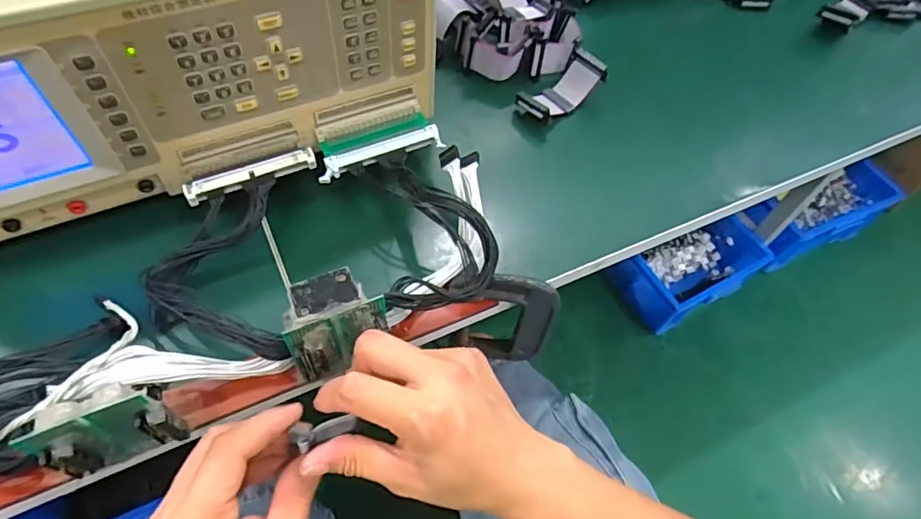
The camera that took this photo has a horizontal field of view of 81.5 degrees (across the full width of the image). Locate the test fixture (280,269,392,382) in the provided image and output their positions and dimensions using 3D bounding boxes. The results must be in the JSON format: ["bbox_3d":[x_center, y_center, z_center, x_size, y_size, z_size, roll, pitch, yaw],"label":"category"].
[{"bbox_3d":[-0.080,0.041,0.345,0.061,0.057,0.042,-16,60,-14],"label":"test fixture"}]

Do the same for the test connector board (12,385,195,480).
[{"bbox_3d":[-0.200,0.098,0.312,0.064,0.076,0.029,-17,61,-15],"label":"test connector board"}]

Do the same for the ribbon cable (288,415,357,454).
[{"bbox_3d":[-0.079,0.100,0.309,0.037,0.013,0.012,-7,57,-30],"label":"ribbon cable"}]

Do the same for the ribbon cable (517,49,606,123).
[{"bbox_3d":[0.103,-0.172,0.537,0.094,0.034,0.042,-35,67,-23],"label":"ribbon cable"}]

